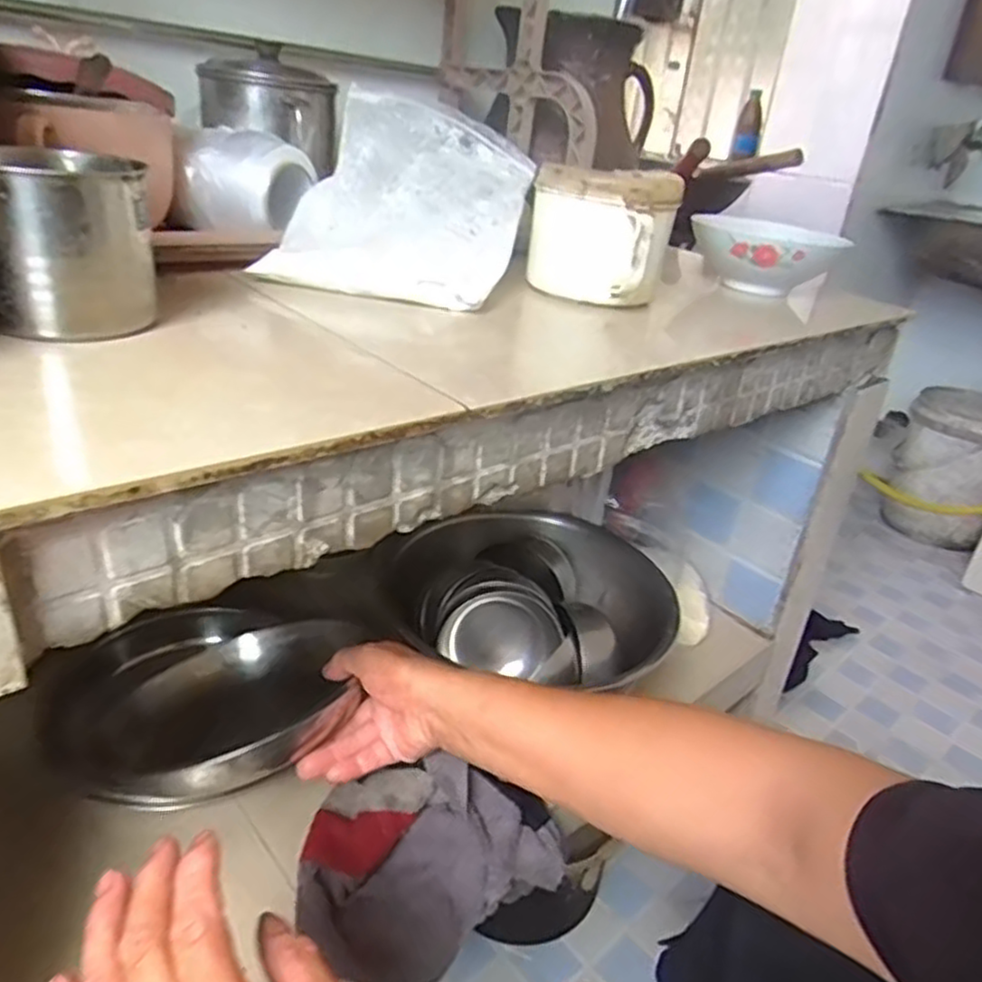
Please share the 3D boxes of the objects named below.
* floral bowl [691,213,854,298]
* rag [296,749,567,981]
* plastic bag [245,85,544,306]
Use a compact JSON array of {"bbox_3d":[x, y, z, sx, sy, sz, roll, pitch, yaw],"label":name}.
[{"bbox_3d":[0.268,-0.235,0.726,0.132,0.058,0.162,9,27,4],"label":"floral bowl"},{"bbox_3d":[-0.037,0.267,0.515,0.186,0.121,0.101,5,27,-4],"label":"rag"},{"bbox_3d":[-0.060,-0.241,0.576,0.164,0.124,0.204,10,27,5],"label":"plastic bag"}]

